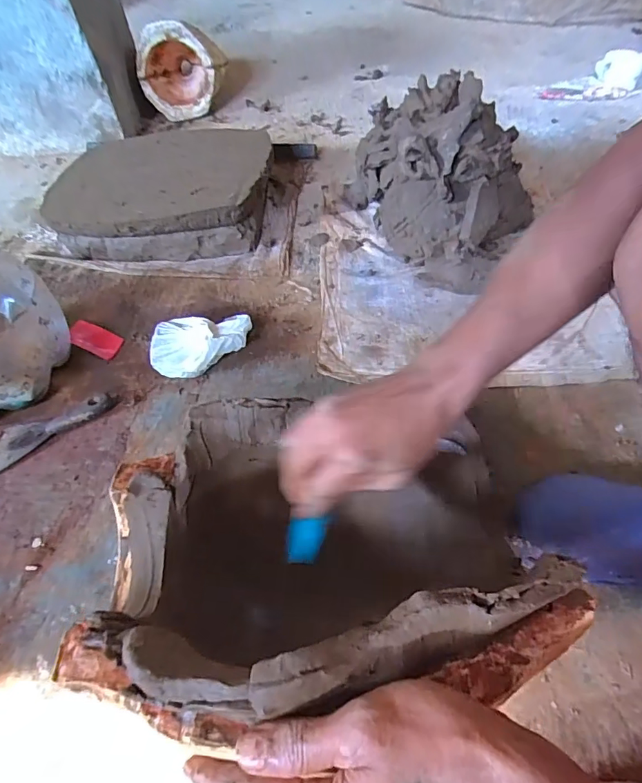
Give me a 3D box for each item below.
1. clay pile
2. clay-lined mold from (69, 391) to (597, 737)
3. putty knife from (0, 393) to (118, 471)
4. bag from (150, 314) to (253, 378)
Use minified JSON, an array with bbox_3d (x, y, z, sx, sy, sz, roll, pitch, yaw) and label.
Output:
[{"bbox_3d":[0.190,-0.345,0.749,0.277,0.225,0.209,29,59,24],"label":"clay pile"},{"bbox_3d":[-0.001,0.131,0.374,0.335,0.170,0.284,-10,27,-2],"label":"clay-lined mold"},{"bbox_3d":[-0.374,0.045,0.606,0.187,0.022,0.064,-30,56,-19],"label":"putty knife"},{"bbox_3d":[-0.173,-0.065,0.655,0.146,0.063,0.097,-4,52,1],"label":"bag"}]

